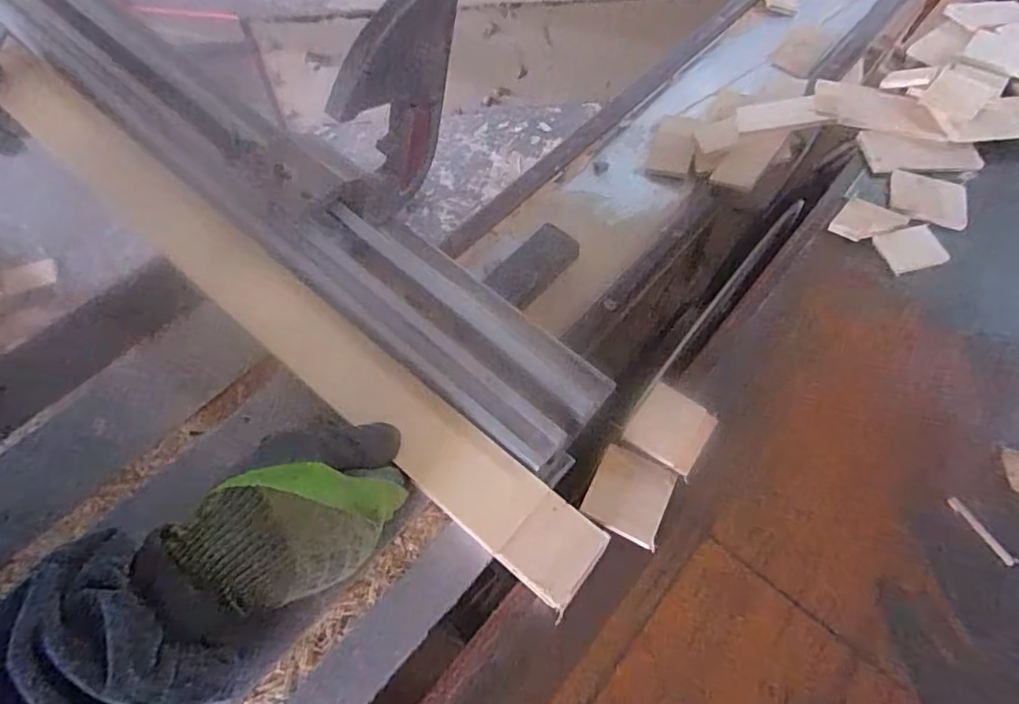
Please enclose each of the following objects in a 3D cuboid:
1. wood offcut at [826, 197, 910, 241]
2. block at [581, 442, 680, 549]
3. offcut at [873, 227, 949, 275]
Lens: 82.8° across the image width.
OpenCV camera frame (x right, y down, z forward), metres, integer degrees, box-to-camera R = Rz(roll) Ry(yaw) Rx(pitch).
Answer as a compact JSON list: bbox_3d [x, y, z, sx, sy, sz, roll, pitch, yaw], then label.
[{"bbox_3d":[0.324,-0.116,0.523,0.049,0.012,0.052,40,67,16],"label":"wood offcut"},{"bbox_3d":[0.081,0.095,0.388,0.050,0.007,0.054,26,64,10],"label":"block"},{"bbox_3d":[0.361,-0.093,0.518,0.063,0.010,0.037,-17,65,-11],"label":"offcut"}]

